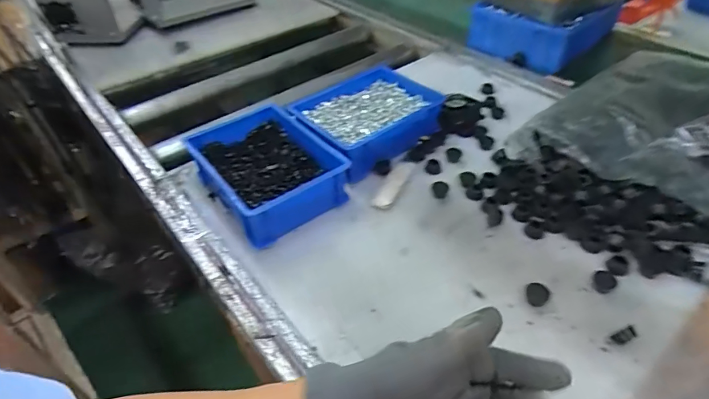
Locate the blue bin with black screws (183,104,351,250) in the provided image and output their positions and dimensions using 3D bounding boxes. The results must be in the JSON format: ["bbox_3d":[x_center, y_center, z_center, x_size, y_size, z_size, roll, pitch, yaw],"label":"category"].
[{"bbox_3d":[-0.118,-0.039,0.583,0.145,0.064,0.201,-29,49,-25],"label":"blue bin with black screws"}]

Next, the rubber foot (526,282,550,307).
[{"bbox_3d":[0.192,0.101,0.455,0.023,0.011,0.025,-1,43,1],"label":"rubber foot"}]

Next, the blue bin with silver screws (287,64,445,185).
[{"bbox_3d":[0.024,-0.121,0.662,0.209,0.064,0.155,-30,50,-26],"label":"blue bin with silver screws"}]

